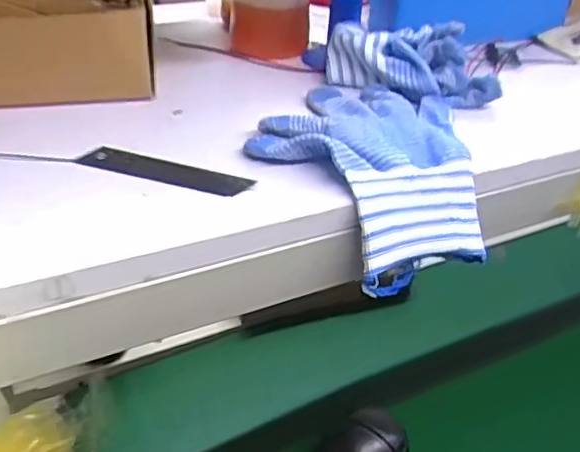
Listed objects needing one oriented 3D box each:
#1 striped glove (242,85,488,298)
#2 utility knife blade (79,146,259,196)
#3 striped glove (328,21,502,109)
[{"bbox_3d":[0.044,-0.035,0.387,0.138,0.057,0.163,0,36,-7],"label":"striped glove"},{"bbox_3d":[-0.069,-0.031,0.344,0.097,0.004,0.020,14,37,12],"label":"utility knife blade"},{"bbox_3d":[0.095,-0.126,0.461,0.130,0.043,0.075,20,38,20],"label":"striped glove"}]

